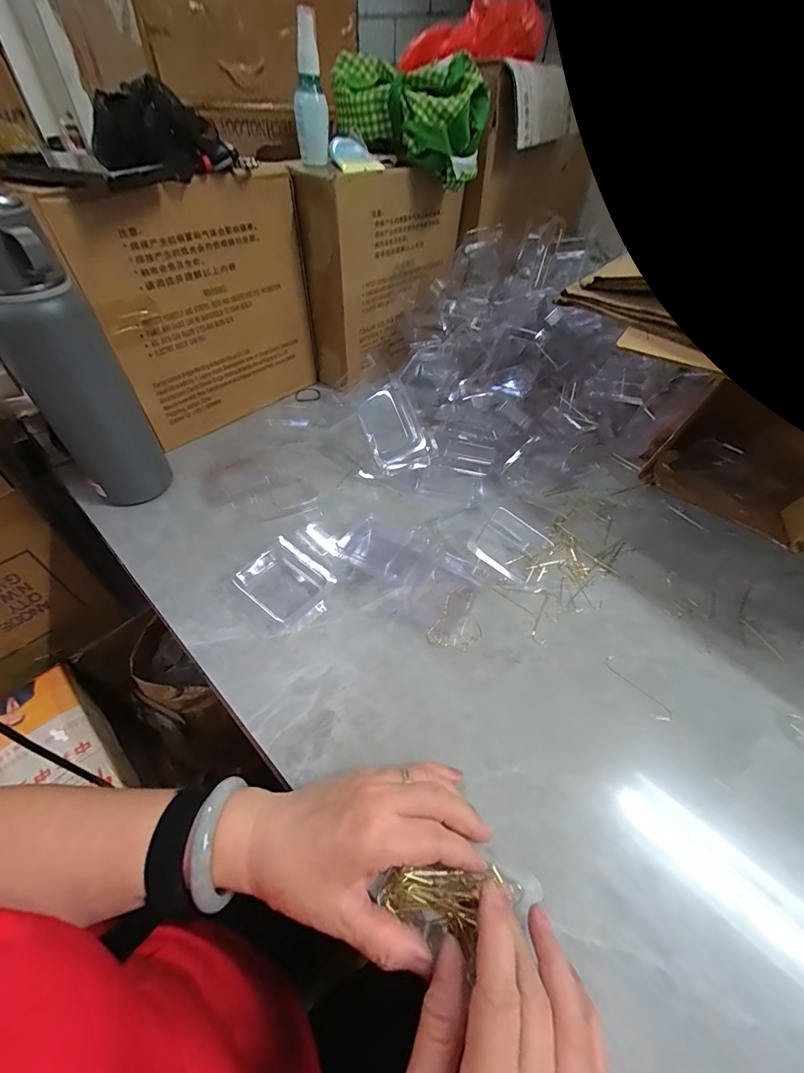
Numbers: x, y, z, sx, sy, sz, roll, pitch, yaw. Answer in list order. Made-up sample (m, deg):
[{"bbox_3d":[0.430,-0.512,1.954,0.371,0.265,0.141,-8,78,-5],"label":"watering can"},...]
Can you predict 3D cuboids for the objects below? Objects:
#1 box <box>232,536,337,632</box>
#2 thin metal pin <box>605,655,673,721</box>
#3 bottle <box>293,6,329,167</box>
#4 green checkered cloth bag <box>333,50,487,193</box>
[{"bbox_3d":[-0.112,0.046,0.391,0.086,0.020,0.070,33,54,23],"label":"box"},{"bbox_3d":[0.205,0.133,0.341,0.017,0.004,0.064,-27,55,-25],"label":"thin metal pin"},{"bbox_3d":[-0.107,-0.513,0.452,0.036,0.117,0.037,-3,49,-6],"label":"bottle"},{"bbox_3d":[0.008,-0.549,0.516,0.192,0.105,0.093,37,56,25],"label":"green checkered cloth bag"}]

